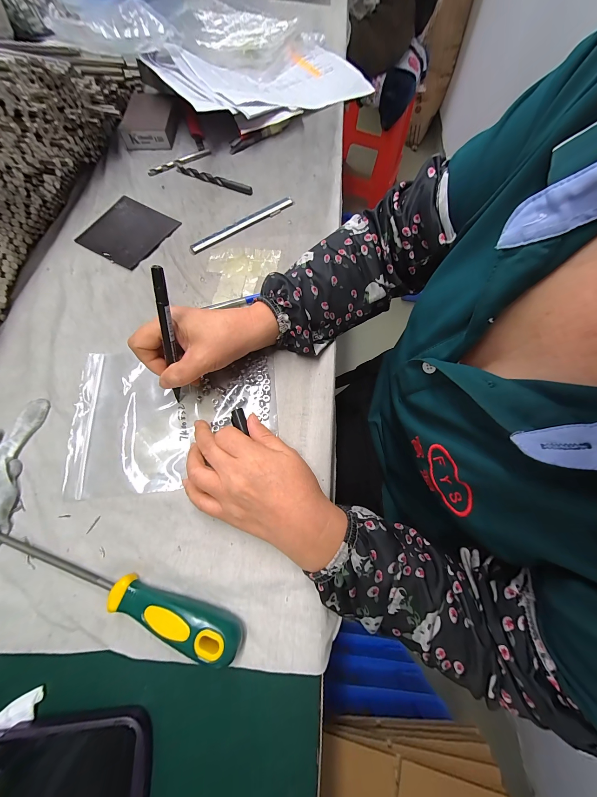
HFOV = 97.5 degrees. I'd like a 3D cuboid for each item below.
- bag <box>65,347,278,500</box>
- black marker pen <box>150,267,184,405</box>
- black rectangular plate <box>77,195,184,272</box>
[{"bbox_3d":[-0.123,0.017,0.269,0.198,0.011,0.142,-4,71,-3],"label":"bag"},{"bbox_3d":[-0.113,-0.046,0.230,0.016,0.135,0.008,23,45,7],"label":"black marker pen"},{"bbox_3d":[-0.230,-0.227,0.355,0.102,0.005,0.097,28,73,8],"label":"black rectangular plate"}]

